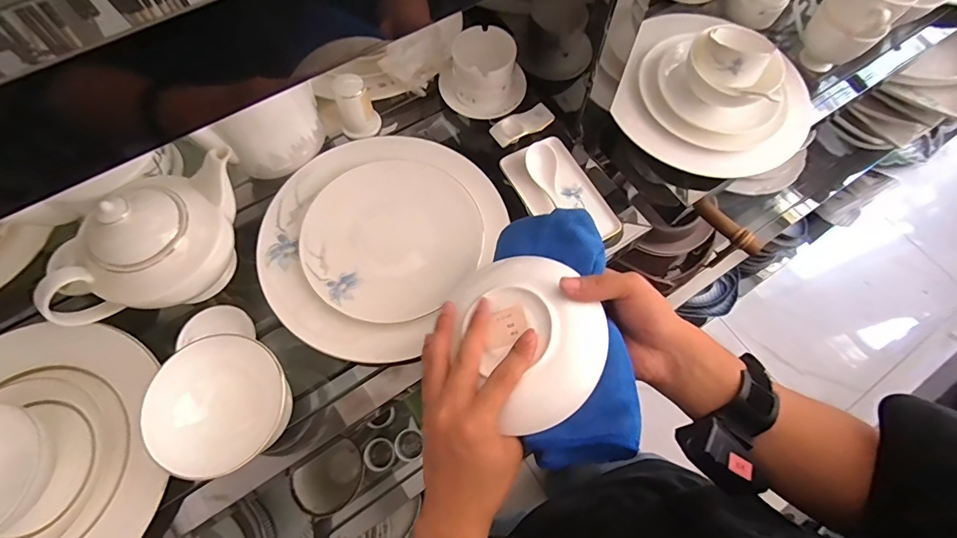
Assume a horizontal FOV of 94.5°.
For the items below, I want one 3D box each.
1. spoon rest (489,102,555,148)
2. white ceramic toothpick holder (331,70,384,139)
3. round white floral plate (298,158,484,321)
[{"bbox_3d":[0.057,-0.183,0.561,0.083,0.013,0.034,-35,74,-14],"label":"spoon rest"},{"bbox_3d":[-0.148,-0.197,0.538,0.050,0.070,0.039,-16,70,-8],"label":"white ceramic toothpick holder"},{"bbox_3d":[-0.094,-0.035,0.489,0.188,0.029,0.171,1,69,-2],"label":"round white floral plate"}]

